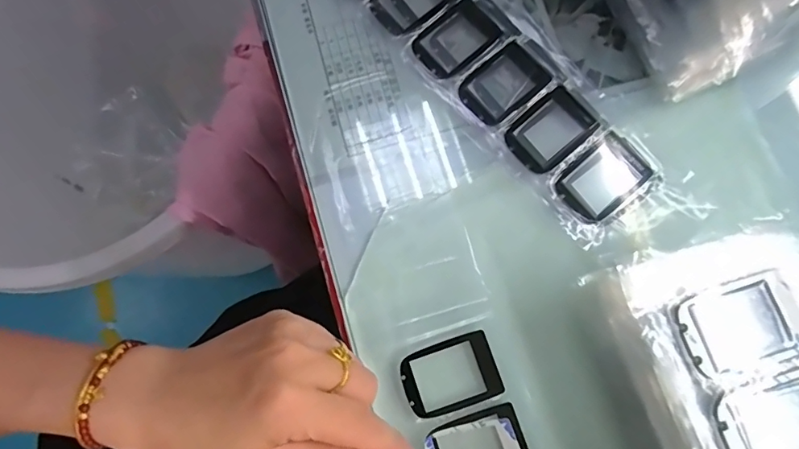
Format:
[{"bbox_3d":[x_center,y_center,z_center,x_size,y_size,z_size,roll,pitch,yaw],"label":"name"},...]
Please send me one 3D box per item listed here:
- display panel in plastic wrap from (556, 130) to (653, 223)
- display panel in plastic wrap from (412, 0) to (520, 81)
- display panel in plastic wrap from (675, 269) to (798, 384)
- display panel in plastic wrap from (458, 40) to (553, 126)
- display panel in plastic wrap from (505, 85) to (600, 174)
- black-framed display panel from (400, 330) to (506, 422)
[{"bbox_3d":[0.119,-0.028,0.281,0.054,0.004,0.036,-39,80,-6],"label":"display panel in plastic wrap"},{"bbox_3d":[0.040,-0.119,0.305,0.062,0.004,0.040,-34,79,-5],"label":"display panel in plastic wrap"},{"bbox_3d":[0.146,0.044,0.205,0.051,0.005,0.038,-18,78,-2],"label":"display panel in plastic wrap"},{"bbox_3d":[0.064,-0.086,0.296,0.053,0.004,0.036,-38,80,-6],"label":"display panel in plastic wrap"},{"bbox_3d":[0.092,-0.057,0.288,0.052,0.004,0.035,-42,80,-7],"label":"display panel in plastic wrap"},{"bbox_3d":[0.028,0.083,0.261,0.051,0.004,0.036,-19,78,-2],"label":"black-framed display panel"}]

